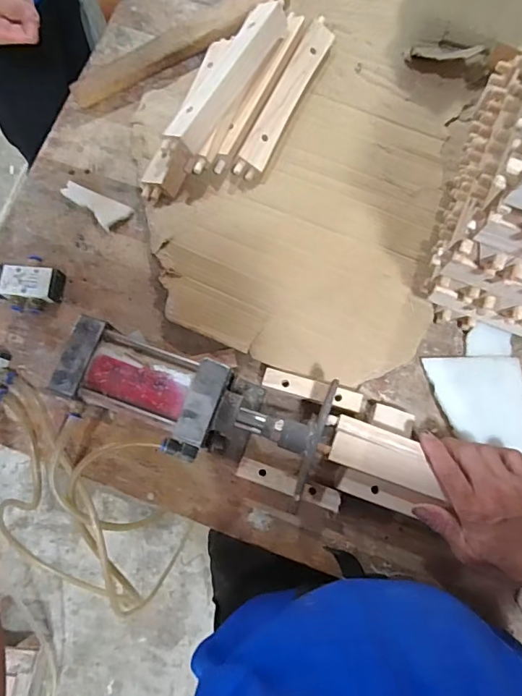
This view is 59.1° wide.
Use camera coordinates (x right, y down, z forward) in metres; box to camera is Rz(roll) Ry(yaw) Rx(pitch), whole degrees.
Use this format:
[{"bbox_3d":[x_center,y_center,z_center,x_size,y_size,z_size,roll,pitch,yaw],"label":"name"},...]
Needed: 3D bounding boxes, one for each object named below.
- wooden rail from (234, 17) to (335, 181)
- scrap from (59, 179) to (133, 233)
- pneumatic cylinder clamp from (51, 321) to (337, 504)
[{"bbox_3d":[0.037,-0.361,0.671,0.036,0.028,0.272,26,77,6],"label":"wooden rail"},{"bbox_3d":[-0.233,-0.206,0.652,0.099,0.004,0.043,38,79,8],"label":"scrap"},{"bbox_3d":[-0.084,0.063,0.534,0.333,0.090,0.123,15,76,3],"label":"pneumatic cylinder clamp"}]

